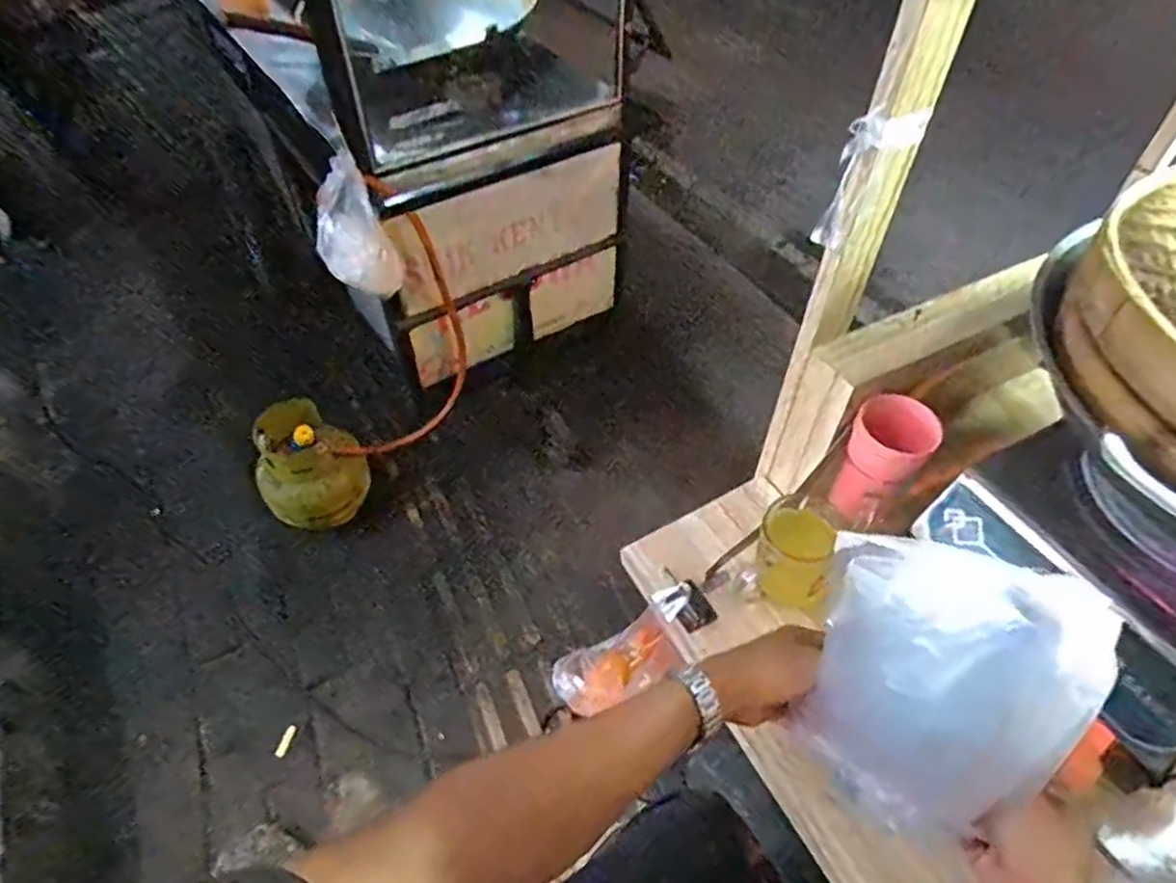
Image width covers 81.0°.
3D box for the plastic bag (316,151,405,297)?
[{"bbox_3d":[-0.398,-0.346,1.173,0.123,0.189,0.132,-19,56,-14],"label":"plastic bag"}]

